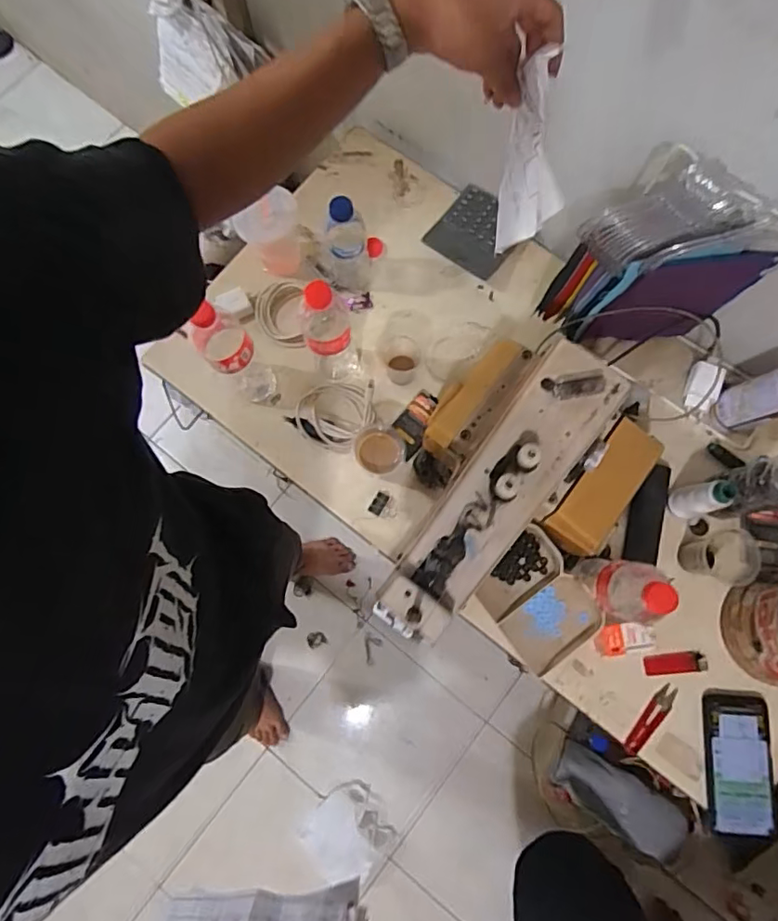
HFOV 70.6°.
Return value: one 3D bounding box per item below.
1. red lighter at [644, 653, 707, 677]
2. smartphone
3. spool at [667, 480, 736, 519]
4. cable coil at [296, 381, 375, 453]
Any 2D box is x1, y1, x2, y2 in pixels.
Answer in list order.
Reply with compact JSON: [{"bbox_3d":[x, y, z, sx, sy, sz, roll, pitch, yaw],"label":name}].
[{"bbox_3d":[0.387,0.276,0.743,0.085,0.007,0.025,-6,79,-1],"label":"red lighter"},{"bbox_3d":[0.455,0.394,0.715,0.079,0.007,0.169,4,74,8],"label":"smartphone"},{"bbox_3d":[0.412,0.052,0.726,0.031,0.120,0.041,-13,79,-2],"label":"spool"},{"bbox_3d":[-0.078,-0.067,0.801,0.109,0.035,0.103,0,79,0],"label":"cable coil"}]

